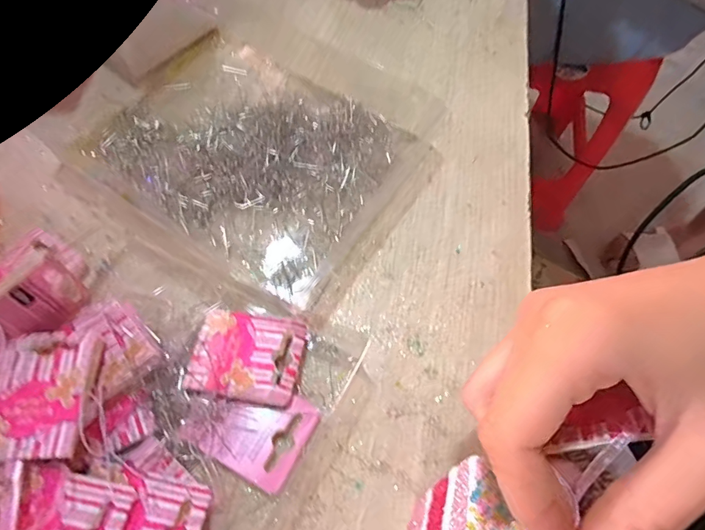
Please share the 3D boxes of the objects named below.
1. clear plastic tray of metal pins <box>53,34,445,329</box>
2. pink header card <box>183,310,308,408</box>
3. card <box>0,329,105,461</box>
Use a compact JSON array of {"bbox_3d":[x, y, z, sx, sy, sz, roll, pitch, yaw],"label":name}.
[{"bbox_3d":[-0.067,-0.072,0.286,0.205,0.015,0.168,32,68,12],"label":"clear plastic tray of metal pins"},{"bbox_3d":[-0.056,0.048,0.227,0.057,0.007,0.046,7,56,7],"label":"pink header card"},{"bbox_3d":[-0.147,0.060,0.202,0.046,0.010,0.058,1,65,-2],"label":"card"}]

